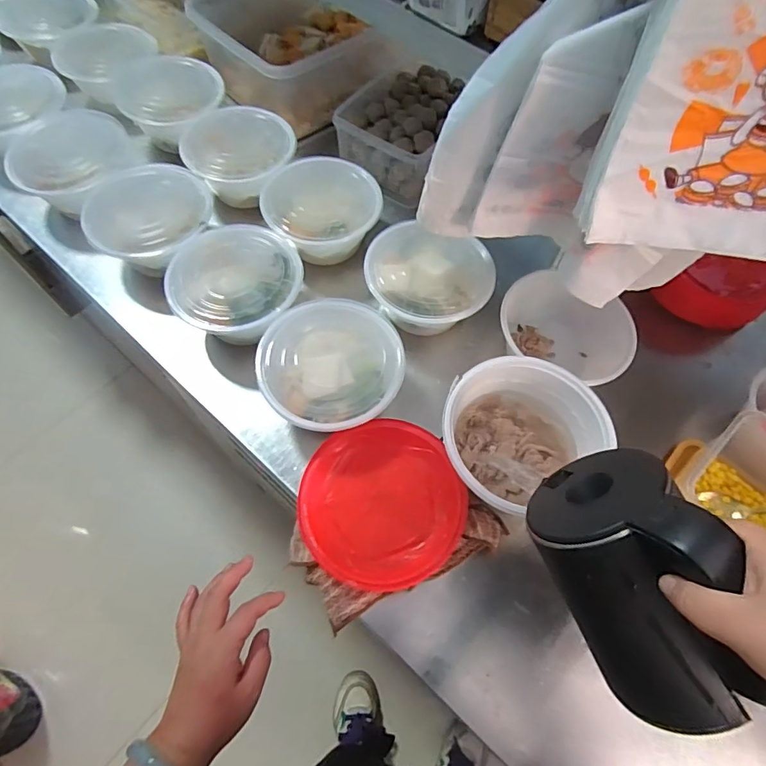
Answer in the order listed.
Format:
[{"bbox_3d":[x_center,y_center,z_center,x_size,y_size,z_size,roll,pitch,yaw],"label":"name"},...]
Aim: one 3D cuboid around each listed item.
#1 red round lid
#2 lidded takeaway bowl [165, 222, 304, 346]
[{"bbox_3d":[-0.002,0.128,0.515,0.169,0.027,0.173,1,63,-2],"label":"red round lid"},{"bbox_3d":[-0.186,-0.123,0.610,0.163,0.069,0.156,1,63,-2],"label":"lidded takeaway bowl"}]

